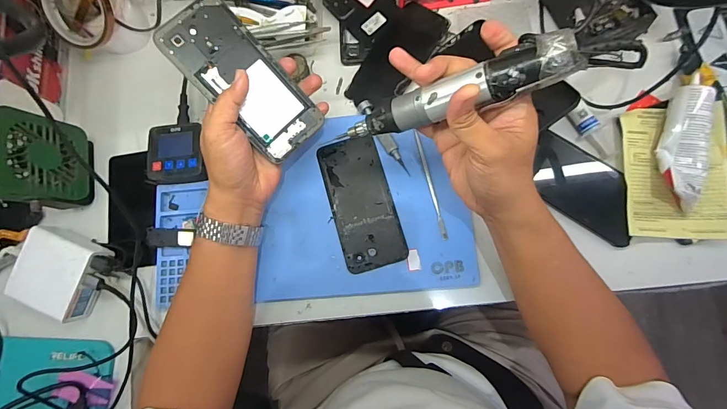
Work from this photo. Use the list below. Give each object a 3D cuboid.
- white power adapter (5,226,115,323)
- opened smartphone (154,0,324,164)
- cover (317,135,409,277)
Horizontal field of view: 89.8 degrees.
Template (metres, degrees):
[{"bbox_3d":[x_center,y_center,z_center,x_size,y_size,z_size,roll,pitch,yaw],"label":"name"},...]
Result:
[{"bbox_3d":[-0.360,0.083,0.441,0.095,0.053,0.089,21,83,8],"label":"white power adapter"},{"bbox_3d":[-0.118,-0.123,0.364,0.075,0.007,0.162,-46,104,-7],"label":"opened smartphone"},{"bbox_3d":[-0.003,-0.003,0.441,0.073,0.008,0.160,-17,79,2],"label":"cover"}]

